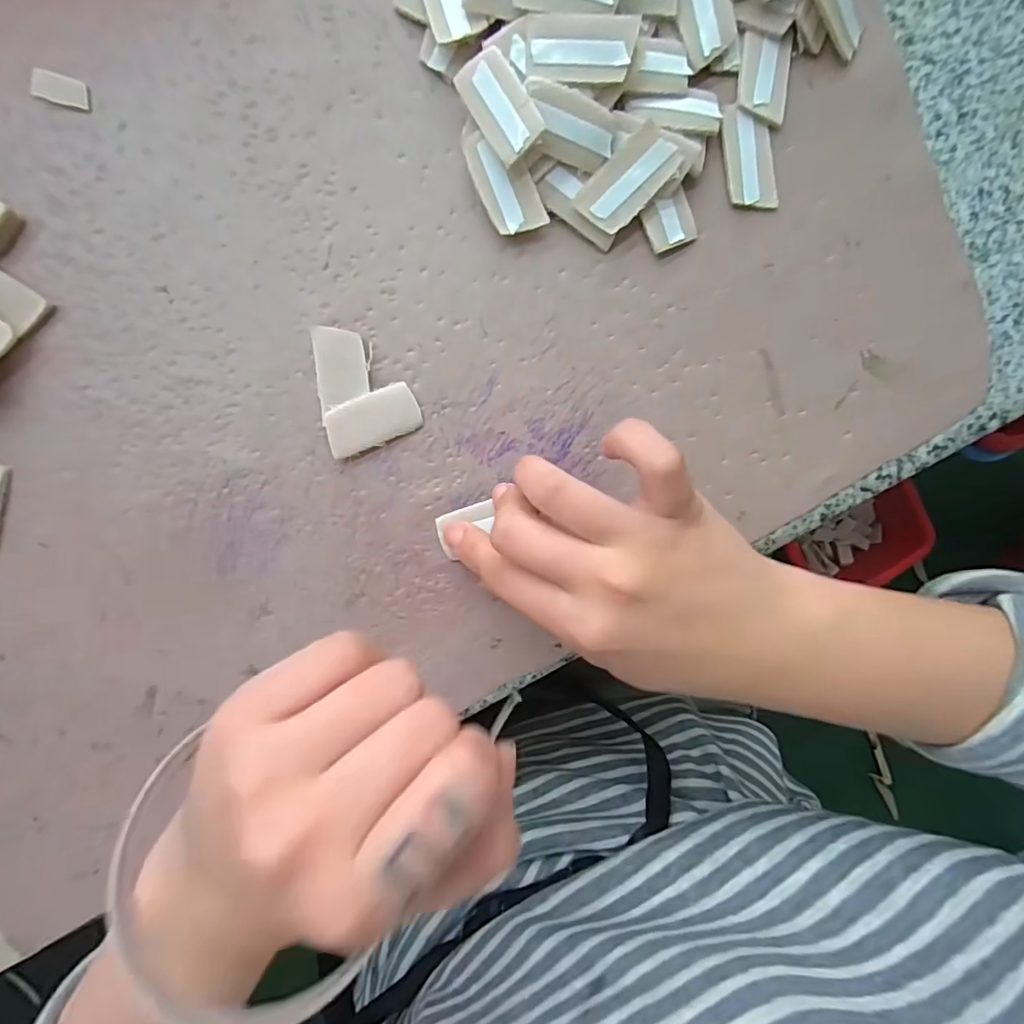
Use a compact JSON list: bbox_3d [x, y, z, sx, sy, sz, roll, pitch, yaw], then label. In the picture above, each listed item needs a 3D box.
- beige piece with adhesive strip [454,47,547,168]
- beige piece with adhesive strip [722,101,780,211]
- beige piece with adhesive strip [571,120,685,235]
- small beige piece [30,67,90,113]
[{"bbox_3d":[-0.005,-0.164,0.217,0.021,0.004,0.041,-32,89,26],"label":"beige piece with adhesive strip"},{"bbox_3d":[0.106,-0.158,0.241,0.022,0.004,0.043,-14,98,-1],"label":"beige piece with adhesive strip"},{"bbox_3d":[0.050,-0.141,0.230,0.044,0.004,0.023,-43,102,14],"label":"beige piece with adhesive strip"},{"bbox_3d":[-0.190,-0.177,0.226,0.024,0.004,0.011,16,97,-5],"label":"small beige piece"}]

